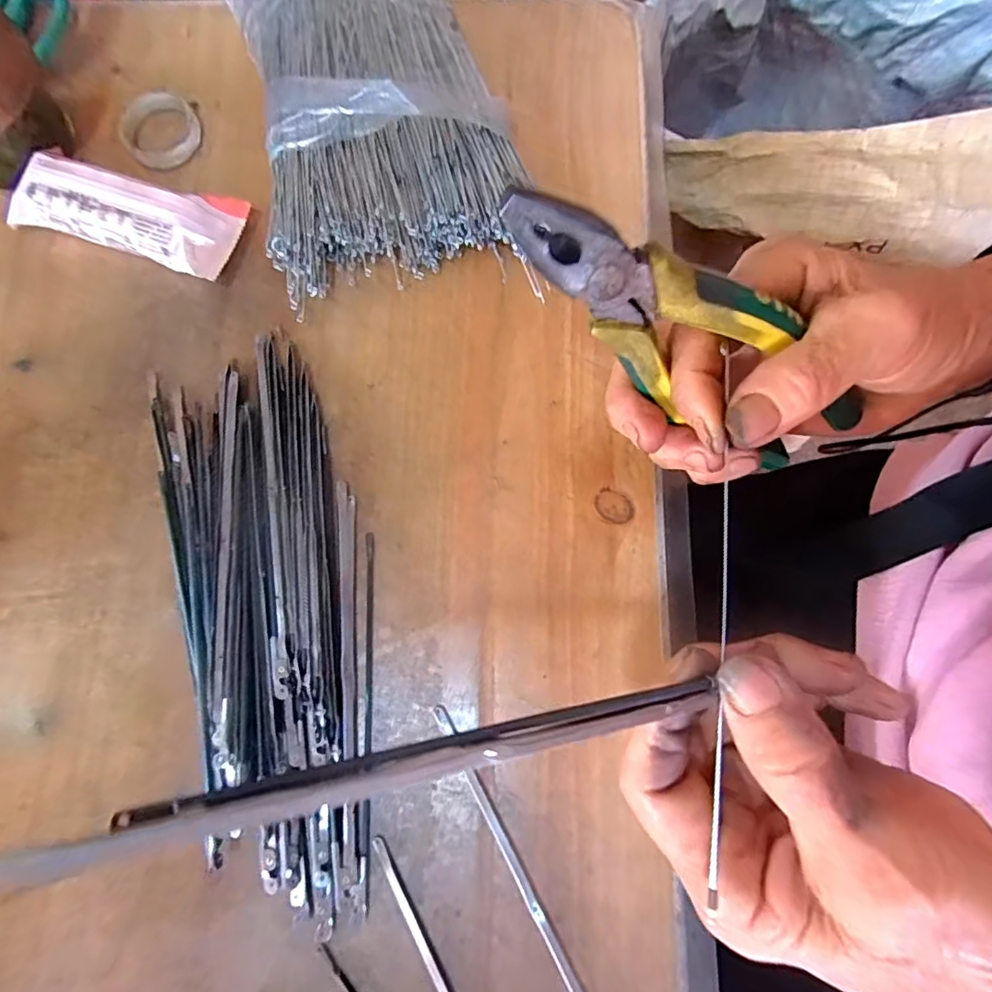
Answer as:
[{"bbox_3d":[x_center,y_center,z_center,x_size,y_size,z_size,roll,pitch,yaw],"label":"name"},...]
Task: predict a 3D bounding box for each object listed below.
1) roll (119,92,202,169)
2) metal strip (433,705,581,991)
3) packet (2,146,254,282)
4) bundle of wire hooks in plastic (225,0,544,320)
[{"bbox_3d":[-0.204,-0.223,0.330,0.044,0.012,0.043,0,77,2],"label":"roll"},{"bbox_3d":[0.015,0.175,0.236,0.006,0.007,0.175,-28,78,-5],"label":"metal strip"},{"bbox_3d":[-0.211,-0.161,0.303,0.126,0.024,0.047,14,78,5],"label":"packet"},{"bbox_3d":[-0.068,-0.233,0.311,0.147,0.039,0.241,-12,77,-1],"label":"bundle of wire hooks in plastic"}]

